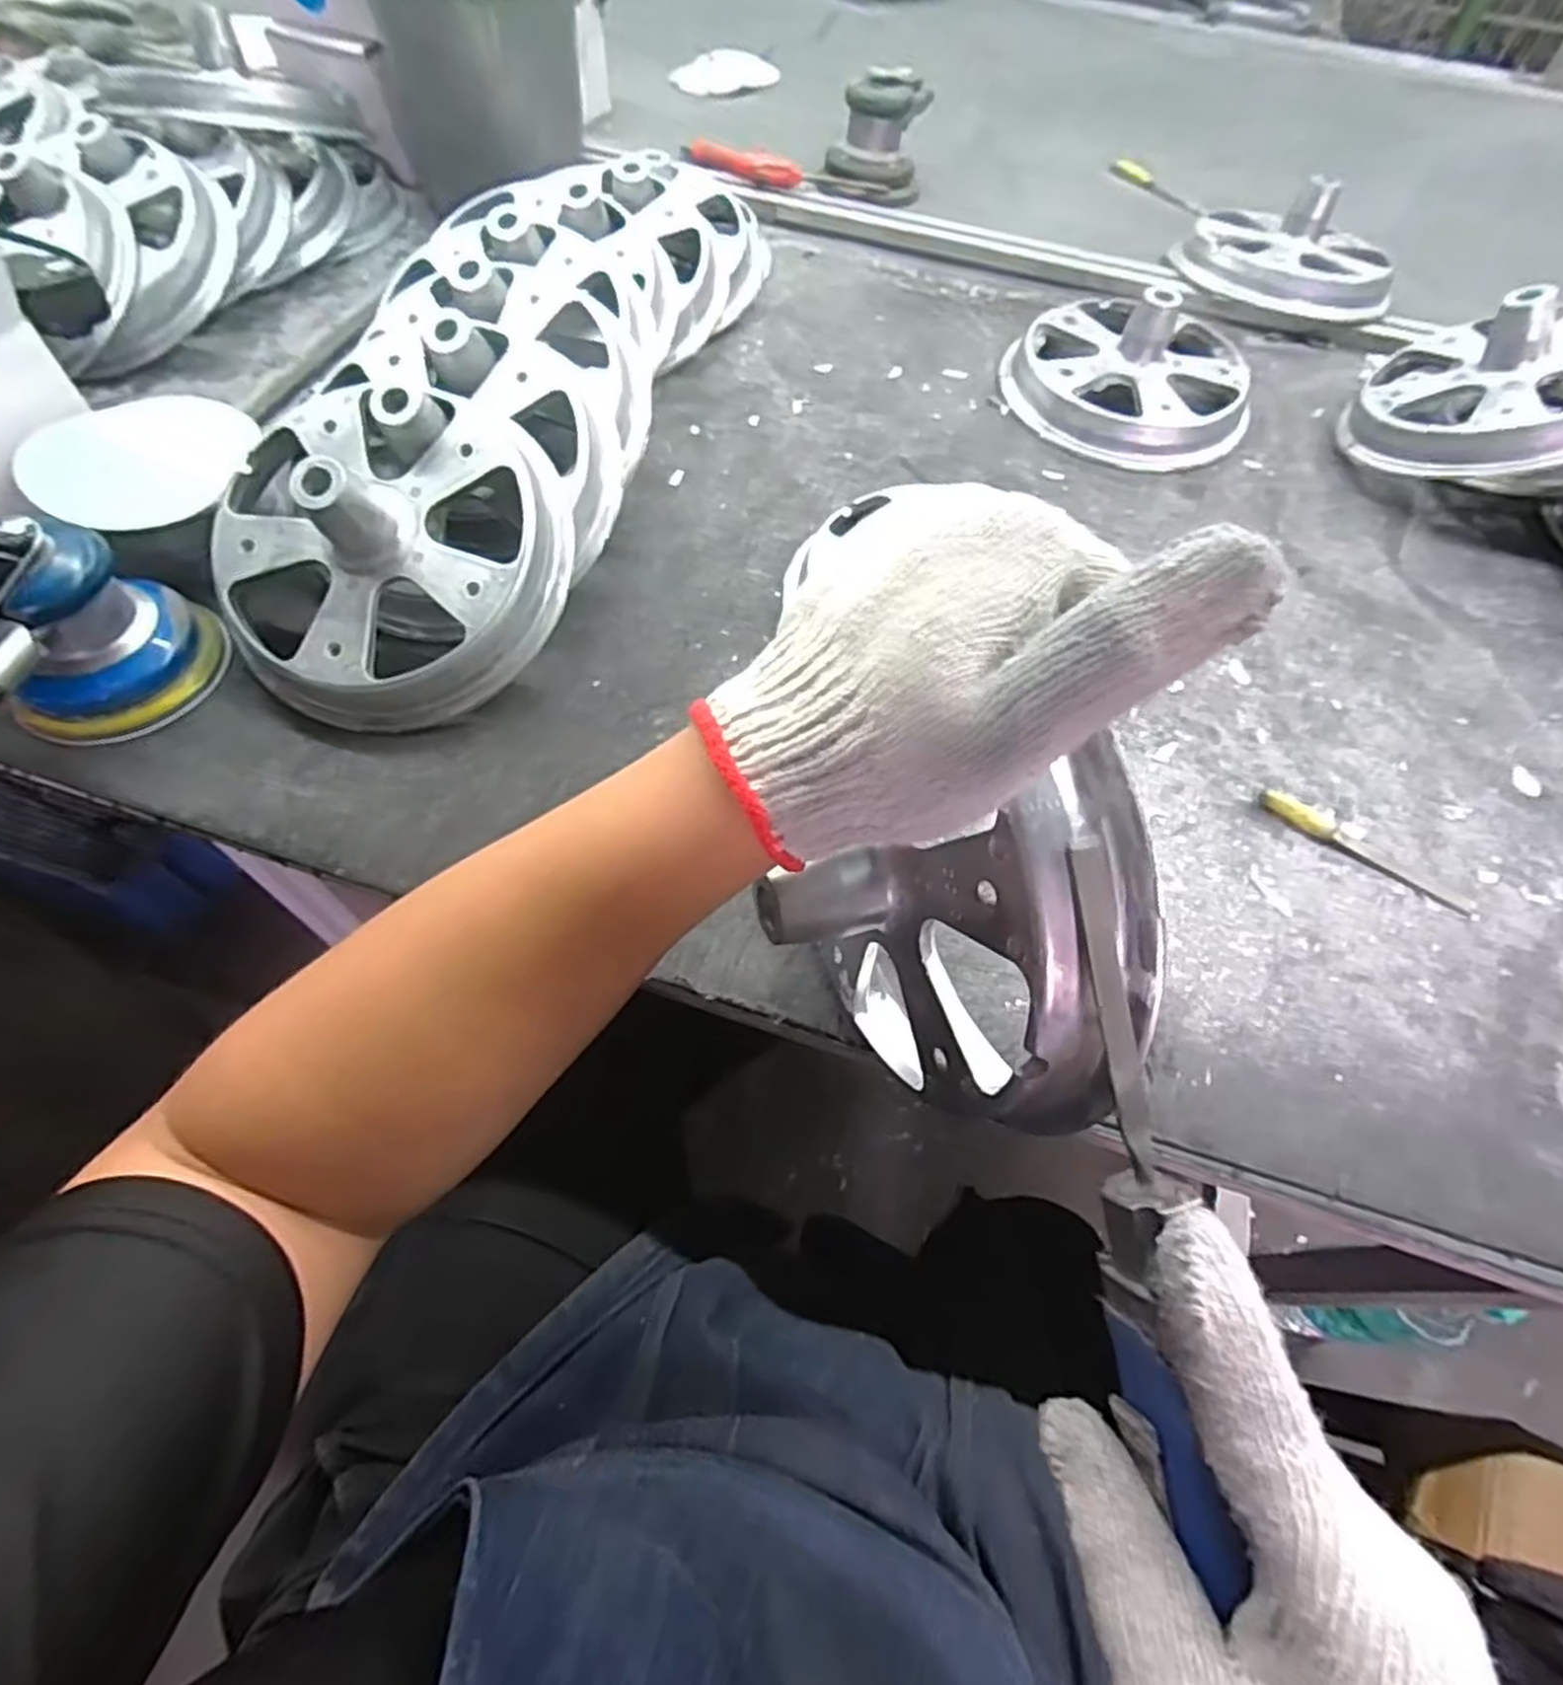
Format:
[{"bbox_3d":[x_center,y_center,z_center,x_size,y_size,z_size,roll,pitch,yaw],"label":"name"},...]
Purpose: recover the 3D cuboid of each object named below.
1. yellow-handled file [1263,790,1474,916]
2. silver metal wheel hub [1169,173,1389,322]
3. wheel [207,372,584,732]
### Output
[{"bbox_3d":[0.343,0.004,0.454,0.122,0.010,0.014,33,65,14],"label":"yellow-handled file"},{"bbox_3d":[0.483,-0.574,0.751,0.184,0.075,0.161,4,61,-1],"label":"silver metal wheel hub"},{"bbox_3d":[-0.224,-0.169,0.439,0.187,0.069,0.204,0,88,-4],"label":"wheel"}]

